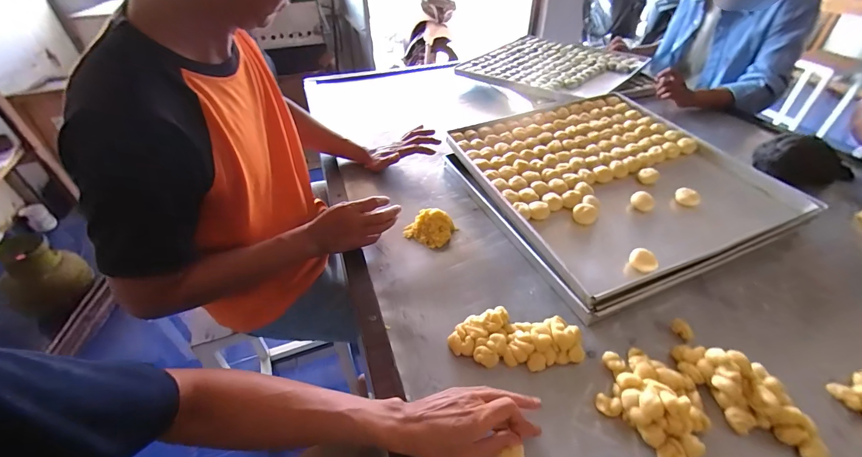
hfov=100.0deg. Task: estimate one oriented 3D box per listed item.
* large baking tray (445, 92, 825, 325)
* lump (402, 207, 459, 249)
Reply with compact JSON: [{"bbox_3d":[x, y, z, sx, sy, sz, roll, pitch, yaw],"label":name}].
[{"bbox_3d":[0.364,-0.107,0.757,0.518,0.072,0.514,-17,44,-15],"label":"large baking tray"},{"bbox_3d":[-0.002,-0.009,0.685,0.089,0.047,0.073,24,48,26],"label":"lump"}]

